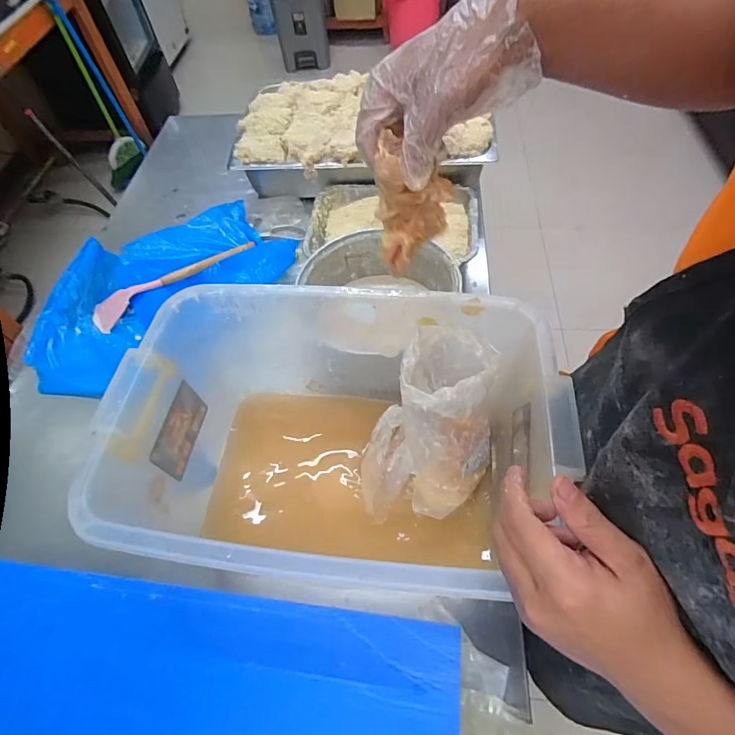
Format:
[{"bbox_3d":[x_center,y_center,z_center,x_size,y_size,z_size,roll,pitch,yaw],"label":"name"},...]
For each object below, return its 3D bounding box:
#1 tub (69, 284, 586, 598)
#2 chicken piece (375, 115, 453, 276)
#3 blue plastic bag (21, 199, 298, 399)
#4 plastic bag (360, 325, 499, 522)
[{"bbox_3d":[-0.029,0.093,0.483,0.422,0.225,0.277,3,59,6],"label":"tub"},{"bbox_3d":[0.042,-0.143,0.388,0.056,0.117,0.043,15,61,13],"label":"chicken piece"},{"bbox_3d":[-0.370,-0.139,0.737,0.448,0.083,0.227,-35,62,-16],"label":"blue plastic bag"},{"bbox_3d":[0.064,0.067,0.478,0.134,0.183,0.158,6,59,8],"label":"plastic bag"}]

